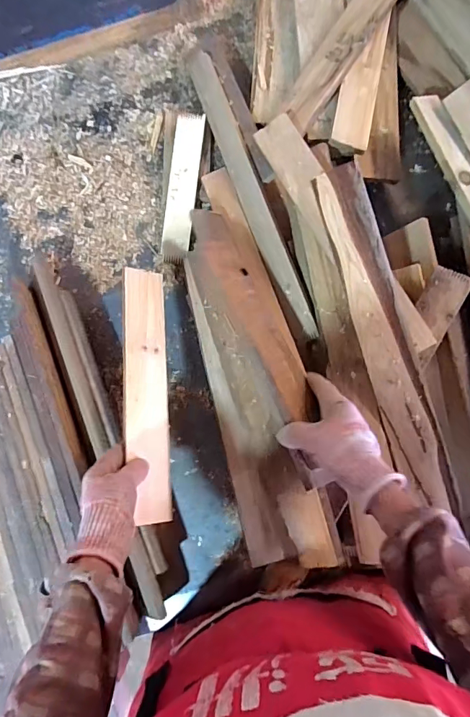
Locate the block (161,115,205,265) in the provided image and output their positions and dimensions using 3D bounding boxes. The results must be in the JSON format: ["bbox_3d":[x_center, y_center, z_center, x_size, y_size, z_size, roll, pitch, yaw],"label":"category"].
[{"bbox_3d":[-0.085,-0.281,0.686,0.045,0.030,0.233,7,83,3],"label":"block"}]

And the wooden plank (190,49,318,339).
[{"bbox_3d":[0.022,-0.263,0.650,0.042,0.026,0.493,-19,82,0],"label":"wooden plank"}]

